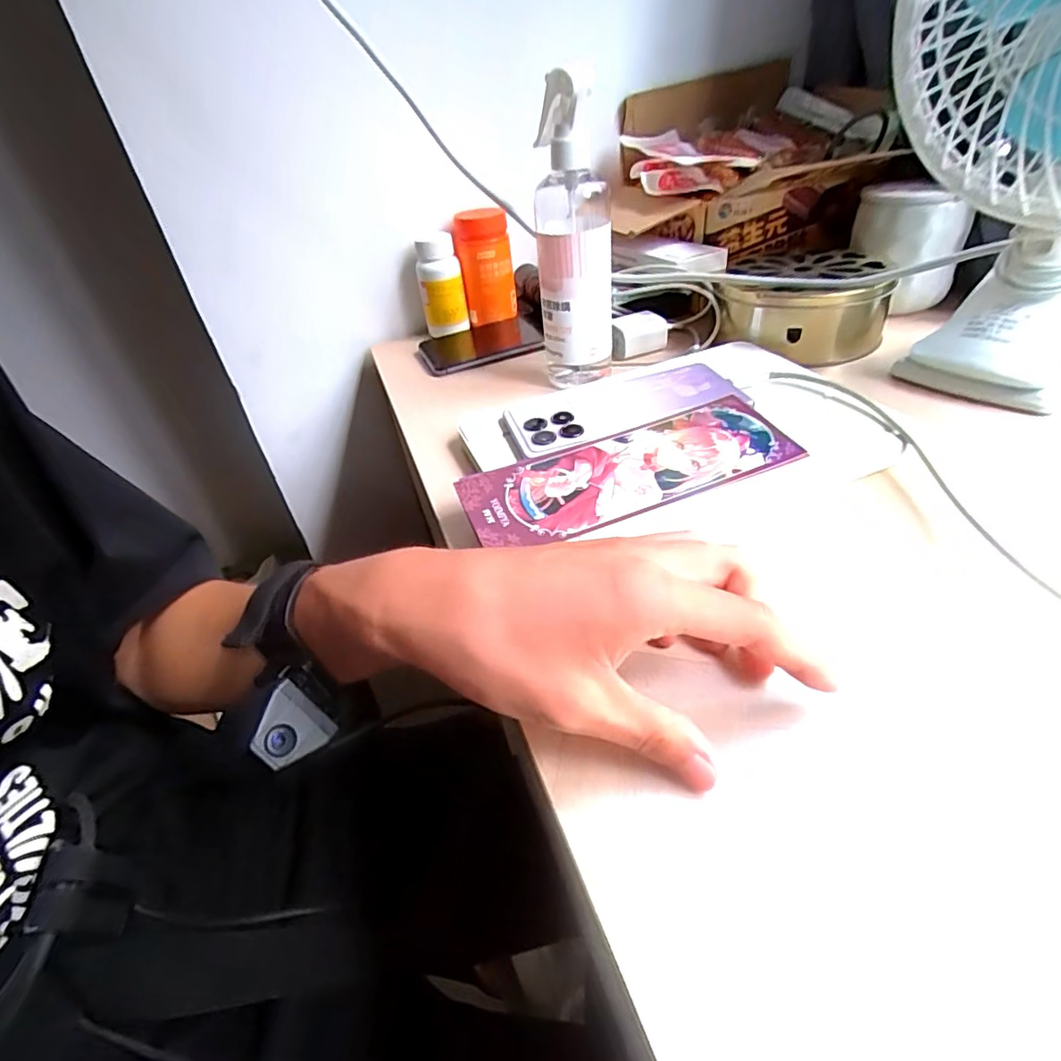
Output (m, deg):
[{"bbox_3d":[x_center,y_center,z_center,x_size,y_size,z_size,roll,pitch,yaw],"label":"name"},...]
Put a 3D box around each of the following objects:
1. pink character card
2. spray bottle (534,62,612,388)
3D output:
[{"bbox_3d":[0.057,-0.035,0.322,0.189,0.005,0.069,-18,48,-10],"label":"pink character card"},{"bbox_3d":[0.031,-0.217,0.403,0.053,0.179,0.072,-4,38,5],"label":"spray bottle"}]

